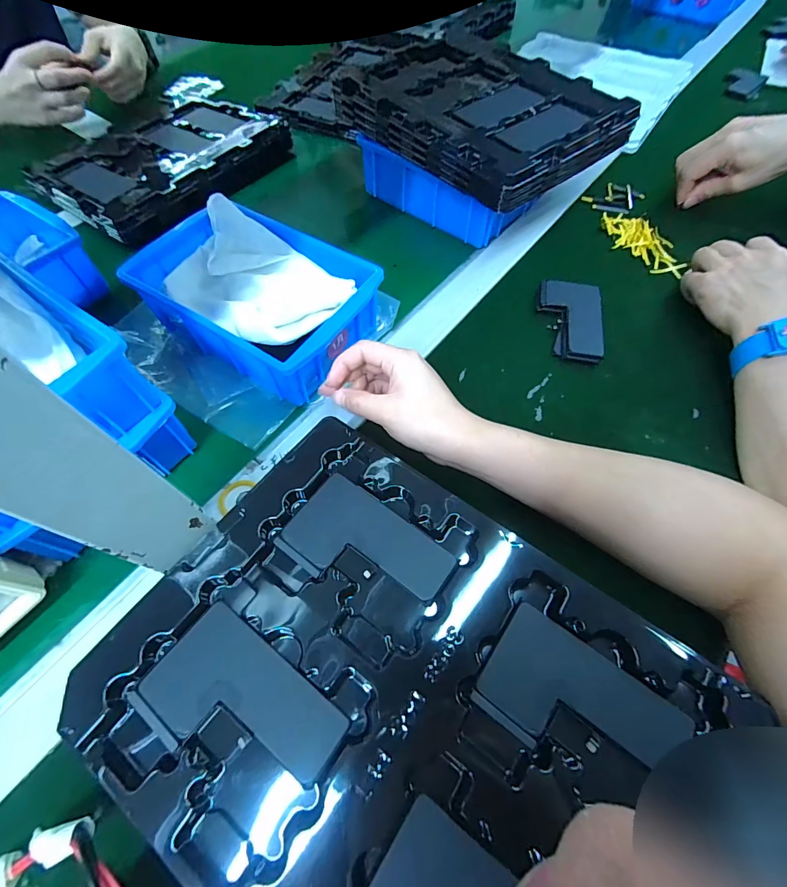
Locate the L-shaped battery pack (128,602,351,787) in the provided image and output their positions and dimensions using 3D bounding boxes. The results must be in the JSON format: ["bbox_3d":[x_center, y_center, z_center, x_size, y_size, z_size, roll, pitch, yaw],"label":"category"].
[{"bbox_3d":[-0.075,0.131,0.198,0.095,0.008,0.057,32,66,17],"label":"L-shaped battery pack"}]

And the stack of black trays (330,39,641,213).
[{"bbox_3d":[0.096,-0.380,0.458,0.219,0.038,0.279,-40,68,-19],"label":"stack of black trays"}]

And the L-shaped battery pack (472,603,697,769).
[{"bbox_3d":[0.094,0.132,0.201,0.093,0.004,0.056,31,65,16],"label":"L-shaped battery pack"}]

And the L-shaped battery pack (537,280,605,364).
[{"bbox_3d":[0.177,-0.125,0.400,0.061,0.009,0.100,9,62,6],"label":"L-shaped battery pack"}]

